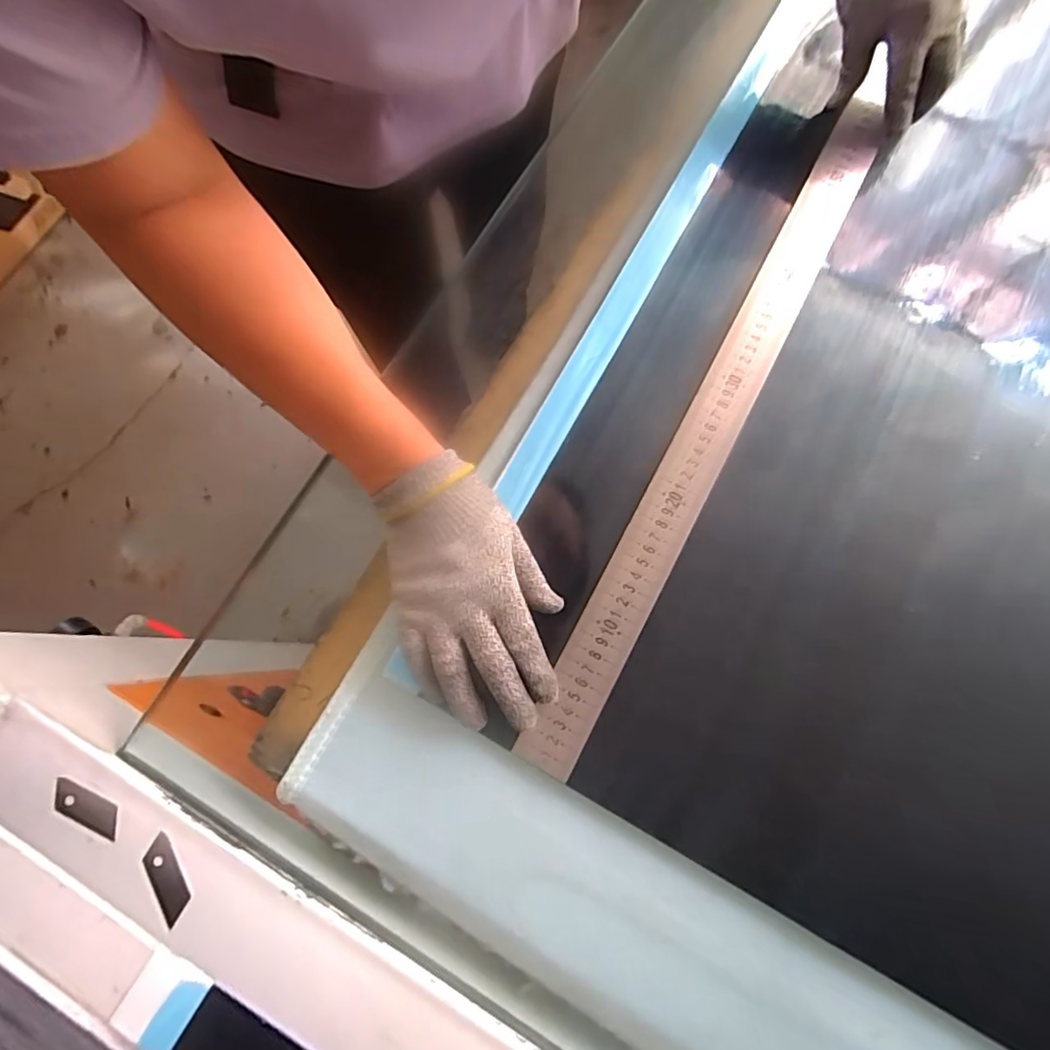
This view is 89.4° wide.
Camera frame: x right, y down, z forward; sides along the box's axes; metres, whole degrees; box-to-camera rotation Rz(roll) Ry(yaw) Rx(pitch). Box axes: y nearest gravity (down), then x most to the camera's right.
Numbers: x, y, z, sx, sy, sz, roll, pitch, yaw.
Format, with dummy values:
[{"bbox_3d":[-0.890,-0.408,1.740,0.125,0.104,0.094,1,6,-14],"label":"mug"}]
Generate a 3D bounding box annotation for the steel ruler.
[{"bbox_3d":[0.142,-0.086,0.381,0.039,0.008,0.551,27,81,8],"label":"steel ruler"}]

